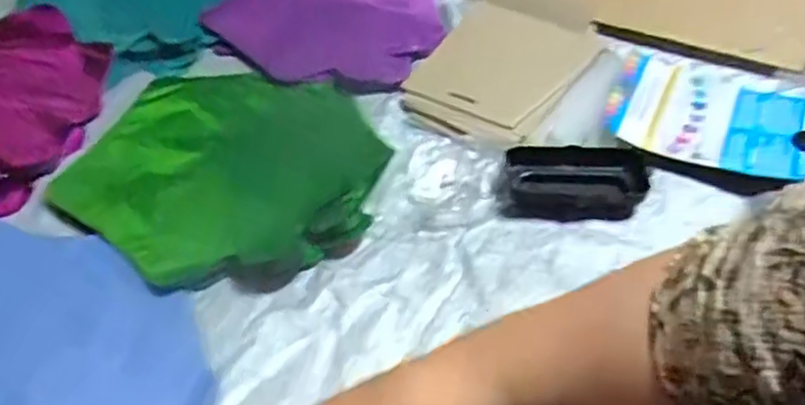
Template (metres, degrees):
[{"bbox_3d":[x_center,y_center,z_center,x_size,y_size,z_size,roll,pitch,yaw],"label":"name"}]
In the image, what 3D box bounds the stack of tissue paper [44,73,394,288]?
[{"bbox_3d":[-0.141,-0.032,0.547,0.241,0.014,0.224,11,48,11],"label":"stack of tissue paper"}]

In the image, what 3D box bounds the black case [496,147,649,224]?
[{"bbox_3d":[0.136,-0.015,0.524,0.118,0.026,0.064,0,47,0],"label":"black case"}]

